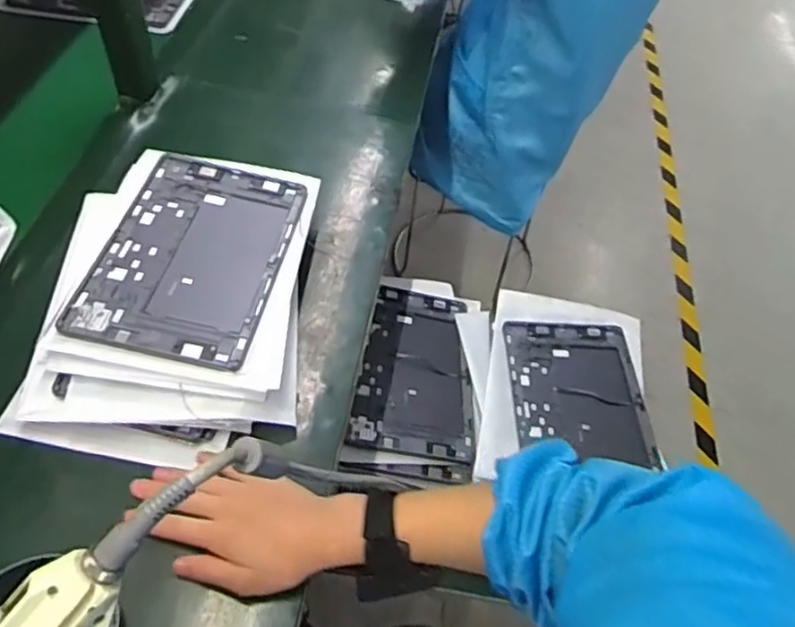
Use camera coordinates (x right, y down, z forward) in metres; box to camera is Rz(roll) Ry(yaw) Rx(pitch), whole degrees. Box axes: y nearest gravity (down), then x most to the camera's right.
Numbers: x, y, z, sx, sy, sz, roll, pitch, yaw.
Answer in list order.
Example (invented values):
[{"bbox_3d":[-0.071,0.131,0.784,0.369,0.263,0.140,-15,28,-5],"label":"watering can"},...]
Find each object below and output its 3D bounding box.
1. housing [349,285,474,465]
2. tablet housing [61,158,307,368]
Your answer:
[{"bbox_3d":[0.025,0.070,0.870,0.152,0.011,0.253,14,51,-10],"label":"housing"},{"bbox_3d":[-0.201,-0.063,0.669,0.166,0.006,0.255,13,51,-1],"label":"tablet housing"}]

